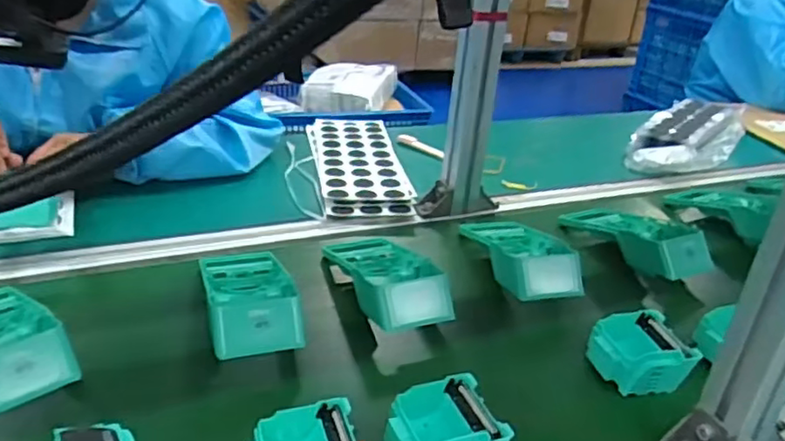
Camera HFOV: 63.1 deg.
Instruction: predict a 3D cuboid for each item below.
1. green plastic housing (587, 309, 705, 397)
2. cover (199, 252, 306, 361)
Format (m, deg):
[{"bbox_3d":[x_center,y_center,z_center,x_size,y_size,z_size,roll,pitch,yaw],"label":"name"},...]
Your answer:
[{"bbox_3d":[0.231,0.123,0.604,0.081,0.036,0.075,-5,28,-15],"label":"green plastic housing"},{"bbox_3d":[-0.145,0.072,0.637,0.090,0.046,0.185,-7,21,-18],"label":"cover"}]

